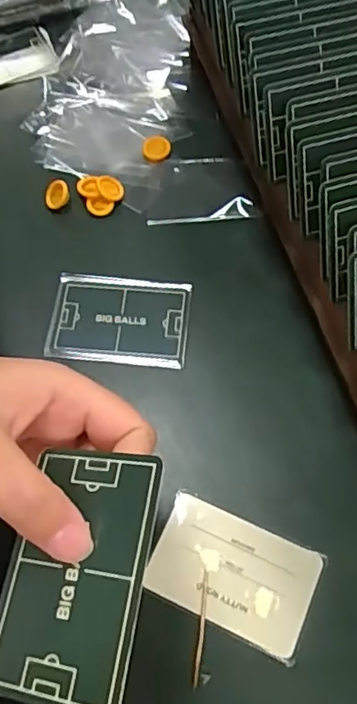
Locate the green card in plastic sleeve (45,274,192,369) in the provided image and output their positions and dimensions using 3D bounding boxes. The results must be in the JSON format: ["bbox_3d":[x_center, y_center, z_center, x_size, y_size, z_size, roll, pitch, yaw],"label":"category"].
[{"bbox_3d":[-0.038,-0.020,0.371,0.087,0.004,0.063,5,65,4],"label":"green card in plastic sleeve"}]

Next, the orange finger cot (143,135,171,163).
[{"bbox_3d":[-0.016,-0.153,0.430,0.020,0.006,0.024,-1,65,1],"label":"orange finger cot"}]

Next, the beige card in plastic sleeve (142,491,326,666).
[{"bbox_3d":[0.029,0.118,0.307,0.085,0.004,0.056,22,67,12],"label":"beige card in plastic sleeve"}]

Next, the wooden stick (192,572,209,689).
[{"bbox_3d":[0.012,0.142,0.296,0.004,0.004,0.053,7,65,5],"label":"wooden stick"}]

